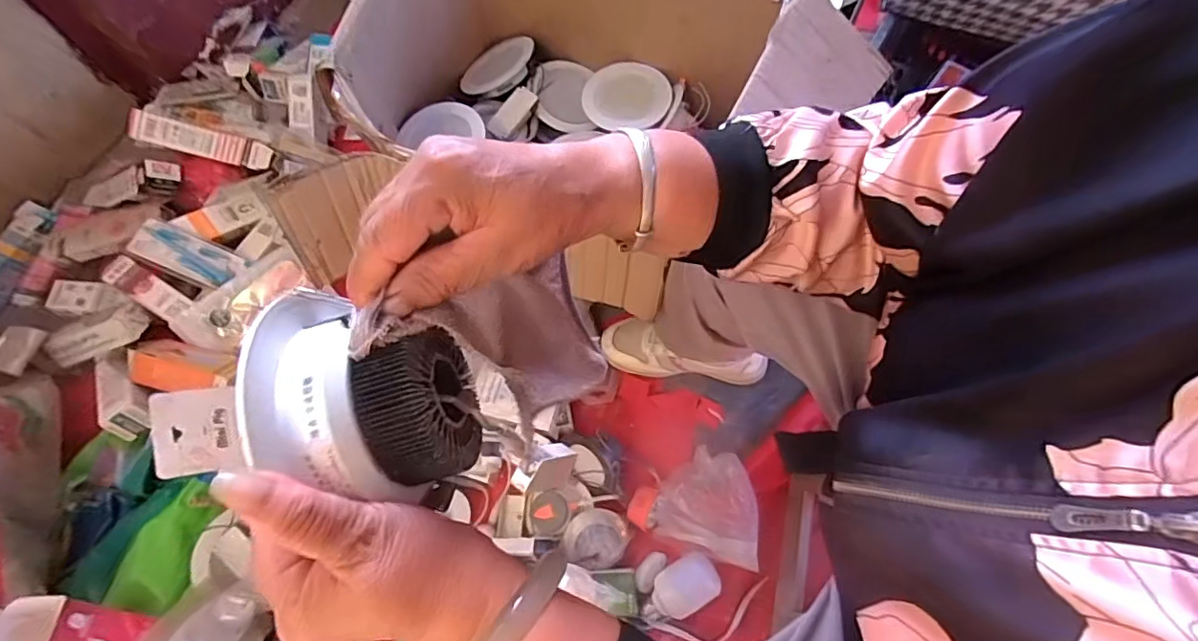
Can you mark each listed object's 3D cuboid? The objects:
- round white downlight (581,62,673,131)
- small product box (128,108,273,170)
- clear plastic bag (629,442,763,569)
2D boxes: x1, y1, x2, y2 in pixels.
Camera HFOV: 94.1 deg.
[{"bbox_3d":[0.043,-0.343,0.847,0.132,0.026,0.109,-13,67,-3],"label":"round white downlight"},{"bbox_3d":[-0.652,-0.296,0.912,0.212,0.033,0.052,13,67,-15],"label":"small product box"},{"bbox_3d":[0.131,0.232,0.726,0.164,0.093,0.128,16,69,9],"label":"clear plastic bag"}]

